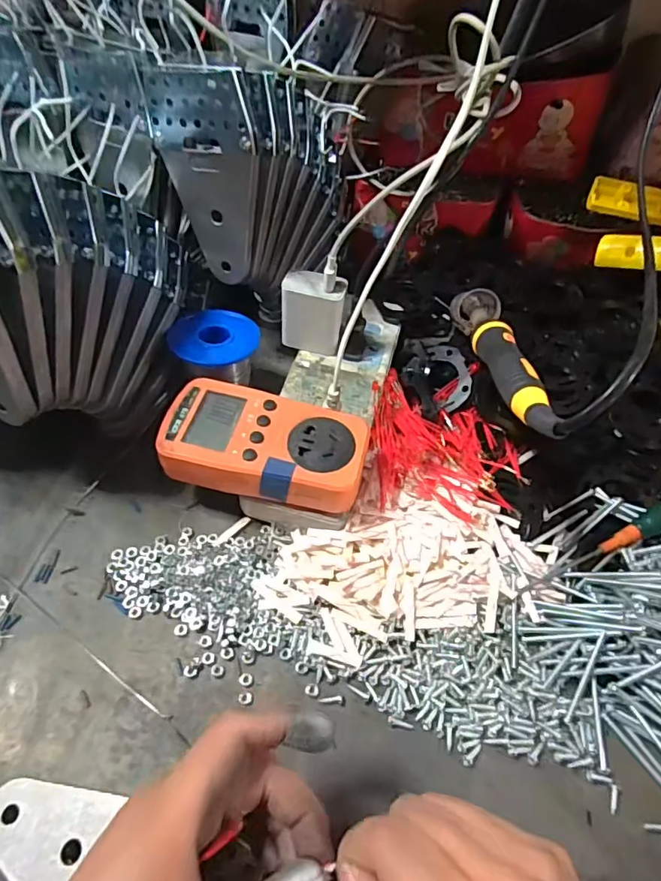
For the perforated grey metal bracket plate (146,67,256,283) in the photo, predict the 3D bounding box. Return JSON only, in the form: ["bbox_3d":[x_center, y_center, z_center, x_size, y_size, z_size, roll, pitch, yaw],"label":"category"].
[{"bbox_3d":[-0.081,-0.172,0.346,0.065,0.129,0.006,14,45,13],"label":"perforated grey metal bracket plate"}]

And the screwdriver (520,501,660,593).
[{"bbox_3d":[0.188,0.066,0.337,0.138,0.013,0.017,-26,59,-4],"label":"screwdriver"}]

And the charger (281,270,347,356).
[{"bbox_3d":[-0.012,-0.098,0.398,0.046,0.054,0.026,15,54,6],"label":"charger"}]

